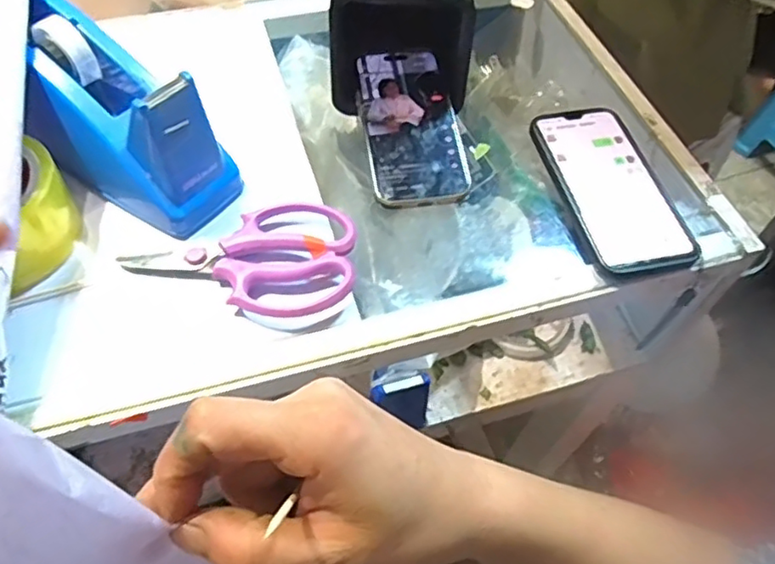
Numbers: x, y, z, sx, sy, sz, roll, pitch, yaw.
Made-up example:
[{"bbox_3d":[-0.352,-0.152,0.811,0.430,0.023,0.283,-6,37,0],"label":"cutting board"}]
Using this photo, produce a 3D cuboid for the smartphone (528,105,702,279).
[{"bbox_3d":[0.168,-0.072,0.471,0.078,0.017,0.157,-9,59,-9],"label":"smartphone"}]

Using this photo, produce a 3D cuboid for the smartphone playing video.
[{"bbox_3d":[0.018,-0.124,0.484,0.071,0.006,0.145,-7,65,-6],"label":"smartphone playing video"}]

